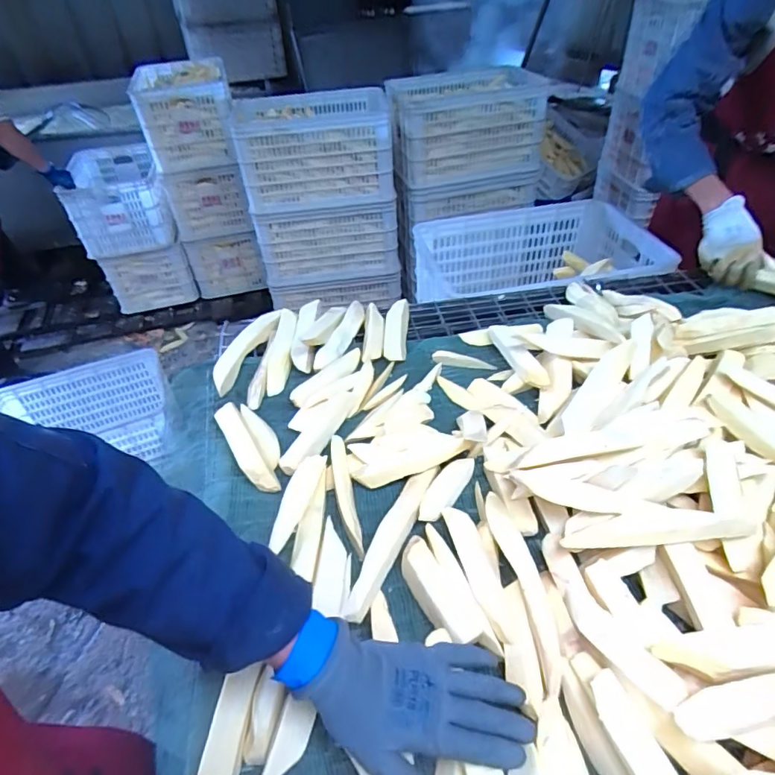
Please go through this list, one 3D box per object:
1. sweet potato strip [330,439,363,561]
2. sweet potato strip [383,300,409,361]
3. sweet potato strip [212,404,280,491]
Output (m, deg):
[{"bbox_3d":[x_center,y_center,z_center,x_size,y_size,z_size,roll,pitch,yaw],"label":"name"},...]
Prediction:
[{"bbox_3d":[-0.053,0.130,0.626,0.021,0.029,0.162,-11,44,-5],"label":"sweet potato strip"},{"bbox_3d":[0.015,-0.095,0.871,0.039,0.030,0.162,-1,44,6],"label":"sweet potato strip"},{"bbox_3d":[-0.190,0.079,0.675,0.034,0.025,0.159,-26,47,-19],"label":"sweet potato strip"}]

